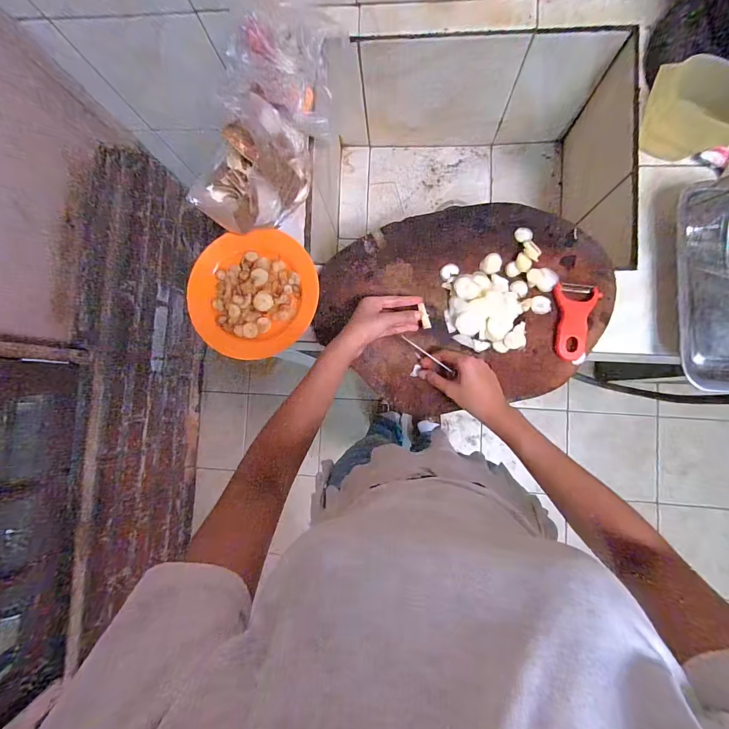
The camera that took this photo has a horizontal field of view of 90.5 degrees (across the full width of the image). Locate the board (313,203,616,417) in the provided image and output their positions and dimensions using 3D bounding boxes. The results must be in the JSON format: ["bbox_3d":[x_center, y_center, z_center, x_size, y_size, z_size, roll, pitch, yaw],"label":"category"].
[{"bbox_3d":[0.144,-0.091,0.546,0.422,0.028,0.300,-9,85,4],"label":"board"}]

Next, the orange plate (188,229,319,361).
[{"bbox_3d":[-0.175,-0.118,0.588,0.198,0.037,0.204,0,86,5],"label":"orange plate"}]

